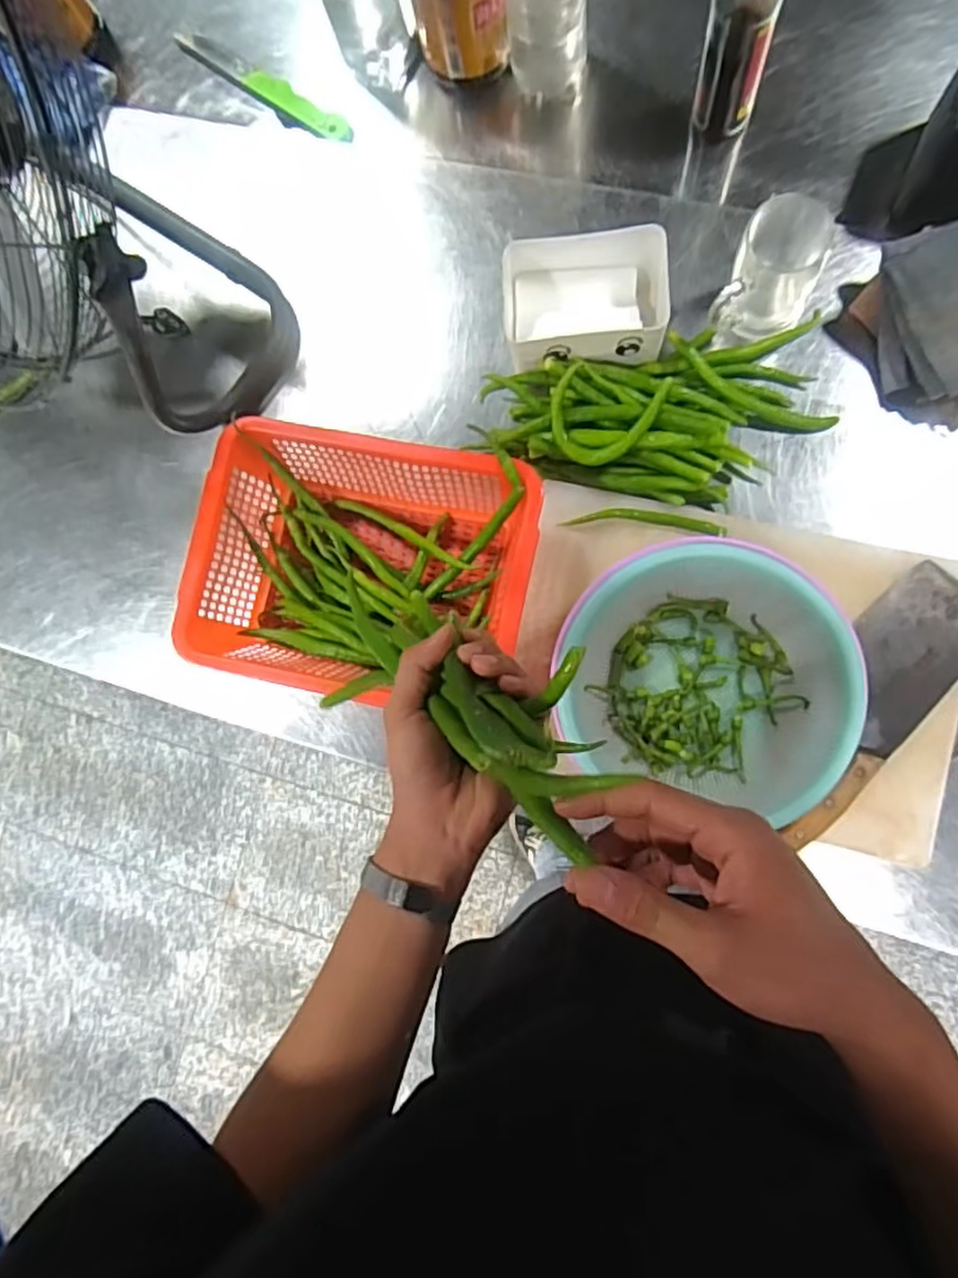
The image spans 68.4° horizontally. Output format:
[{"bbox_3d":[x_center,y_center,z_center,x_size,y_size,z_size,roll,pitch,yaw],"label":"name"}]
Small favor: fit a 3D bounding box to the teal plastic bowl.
[{"bbox_3d":[0.203,0.039,0.645,0.251,0.083,0.237,9,87,9],"label":"teal plastic bowl"}]

